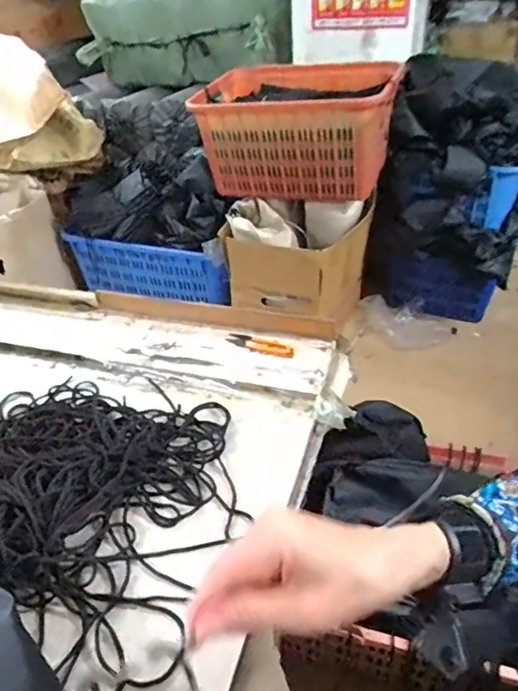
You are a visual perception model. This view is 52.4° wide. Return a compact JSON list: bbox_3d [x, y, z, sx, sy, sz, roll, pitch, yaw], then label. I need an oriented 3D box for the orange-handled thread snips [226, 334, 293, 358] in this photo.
[{"bbox_3d":[0.002,-0.002,0.731,0.100,0.015,0.026,20,41,20],"label":"orange-handled thread snips"}]

